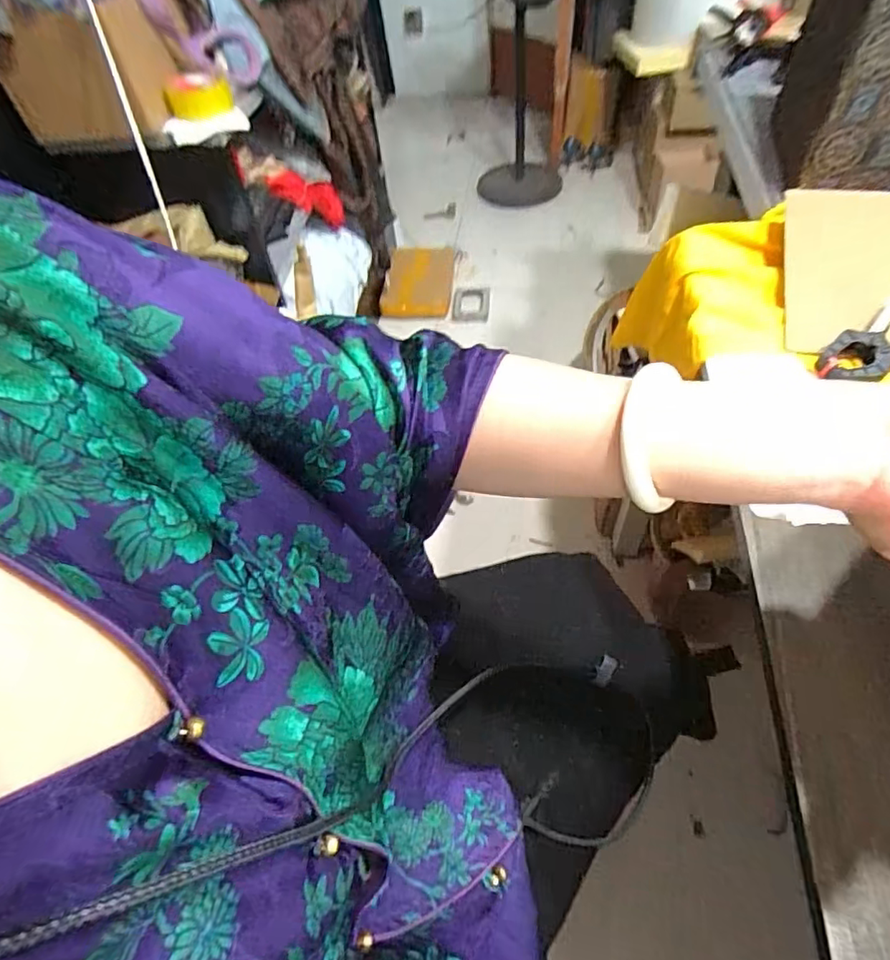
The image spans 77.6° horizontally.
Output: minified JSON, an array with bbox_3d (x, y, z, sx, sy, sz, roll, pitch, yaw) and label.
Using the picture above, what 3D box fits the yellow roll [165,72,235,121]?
[{"bbox_3d":[-0.392,-0.612,0.882,0.096,0.039,0.093,-16,53,-7],"label":"yellow roll"}]

